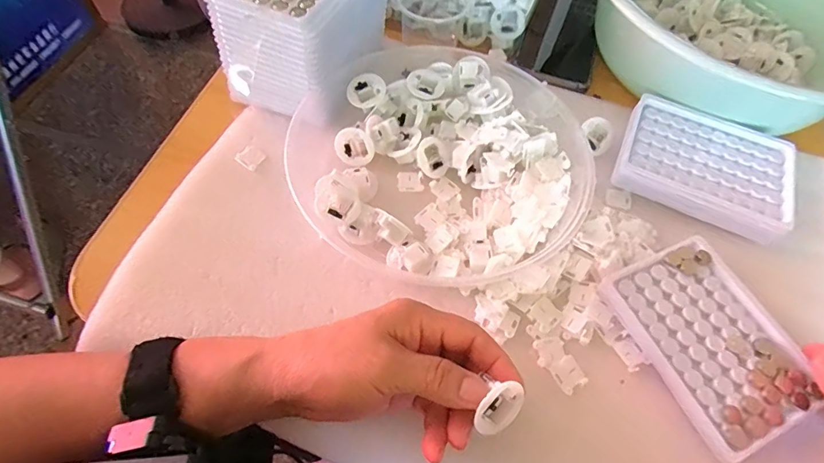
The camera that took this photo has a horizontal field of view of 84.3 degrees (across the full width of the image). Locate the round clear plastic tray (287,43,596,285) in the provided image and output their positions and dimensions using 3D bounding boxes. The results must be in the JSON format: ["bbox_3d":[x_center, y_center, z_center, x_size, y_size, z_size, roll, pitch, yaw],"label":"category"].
[{"bbox_3d":[0.030,-0.065,0.368,0.219,0.036,0.222,2,60,-3],"label":"round clear plastic tray"}]

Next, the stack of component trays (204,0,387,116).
[{"bbox_3d":[-0.092,-0.178,0.391,0.099,0.085,0.149,29,63,13],"label":"stack of component trays"}]

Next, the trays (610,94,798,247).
[{"bbox_3d":[0.246,-0.058,0.383,0.133,0.019,0.108,26,62,11],"label":"trays"}]

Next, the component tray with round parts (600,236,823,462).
[{"bbox_3d":[0.205,0.070,0.310,0.097,0.009,0.128,-20,64,-14],"label":"component tray with round parts"}]

